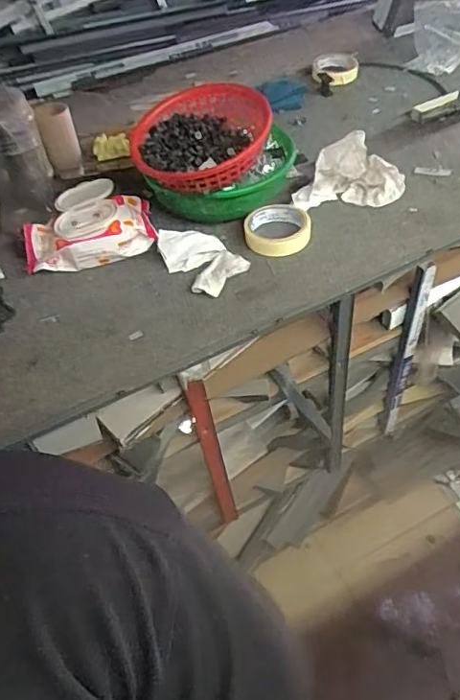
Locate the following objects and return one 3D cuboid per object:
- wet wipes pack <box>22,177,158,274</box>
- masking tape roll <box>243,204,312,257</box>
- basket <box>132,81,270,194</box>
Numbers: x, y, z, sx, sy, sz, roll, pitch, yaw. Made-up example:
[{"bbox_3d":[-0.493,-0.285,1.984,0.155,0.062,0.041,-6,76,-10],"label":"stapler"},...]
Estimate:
[{"bbox_3d":[-0.205,-0.180,0.798,0.177,0.062,0.126,-12,47,-4],"label":"wet wipes pack"},{"bbox_3d":[0.072,-0.174,0.800,0.093,0.034,0.093,-3,47,4],"label":"masking tape roll"},{"bbox_3d":[-0.041,-0.290,0.754,0.180,0.085,0.158,5,48,12],"label":"basket"}]

